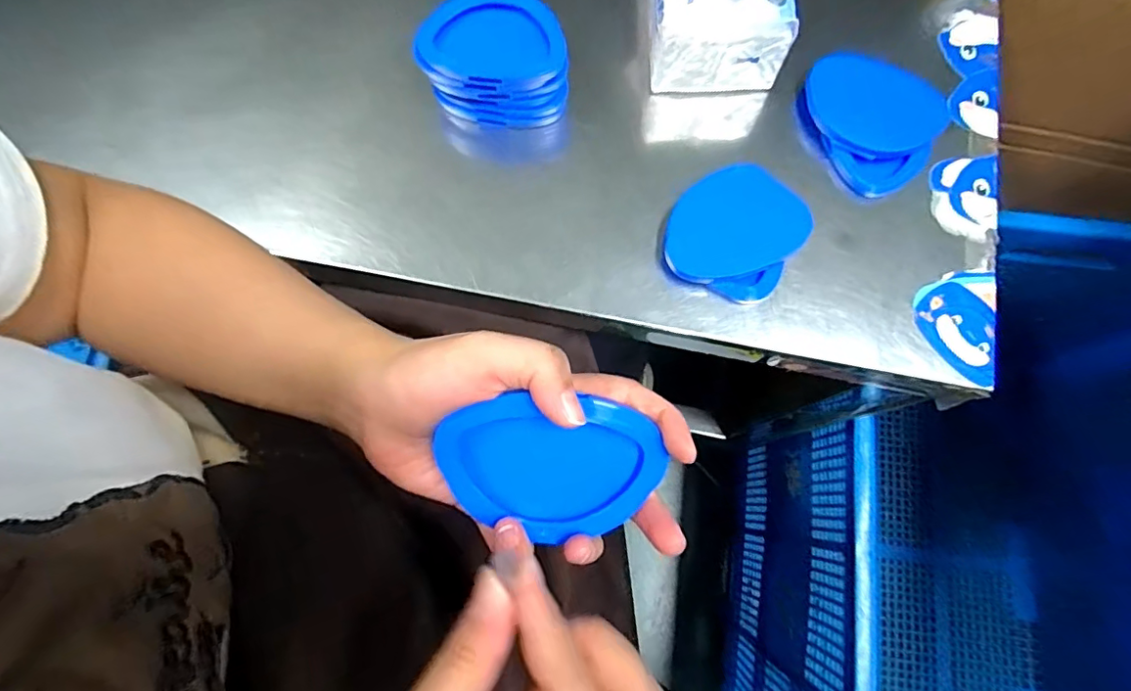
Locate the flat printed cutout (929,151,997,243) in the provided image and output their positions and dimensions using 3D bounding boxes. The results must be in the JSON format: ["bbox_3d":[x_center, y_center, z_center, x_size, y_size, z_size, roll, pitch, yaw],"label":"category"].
[{"bbox_3d":[0.278,-0.103,0.389,0.046,0.004,0.060,3,78,1],"label":"flat printed cutout"}]

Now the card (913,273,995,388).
[{"bbox_3d":[0.254,-0.015,0.365,0.050,0.004,0.076,13,75,5],"label":"card"}]

